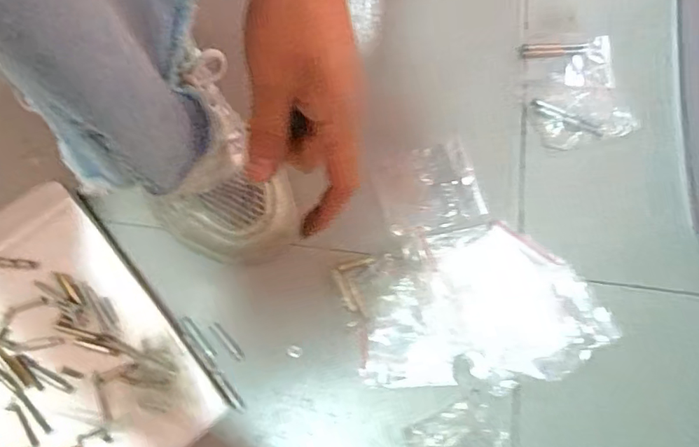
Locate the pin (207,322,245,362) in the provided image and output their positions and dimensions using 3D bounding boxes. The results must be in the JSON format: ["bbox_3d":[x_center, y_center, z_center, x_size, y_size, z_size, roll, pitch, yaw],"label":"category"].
[{"bbox_3d":[-0.093,0.090,0.390,0.007,0.004,0.036,-41,78,-13],"label":"pin"}]

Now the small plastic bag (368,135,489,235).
[{"bbox_3d":[0.063,-0.029,0.418,0.081,0.015,0.075,-15,74,-6],"label":"small plastic bag"}]

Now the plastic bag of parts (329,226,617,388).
[{"bbox_3d":[0.090,0.060,0.389,0.186,0.027,0.114,-3,73,-3],"label":"plastic bag of parts"}]

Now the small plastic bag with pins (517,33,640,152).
[{"bbox_3d":[0.198,-0.115,0.450,0.082,0.010,0.101,-5,73,-3],"label":"small plastic bag with pins"}]

